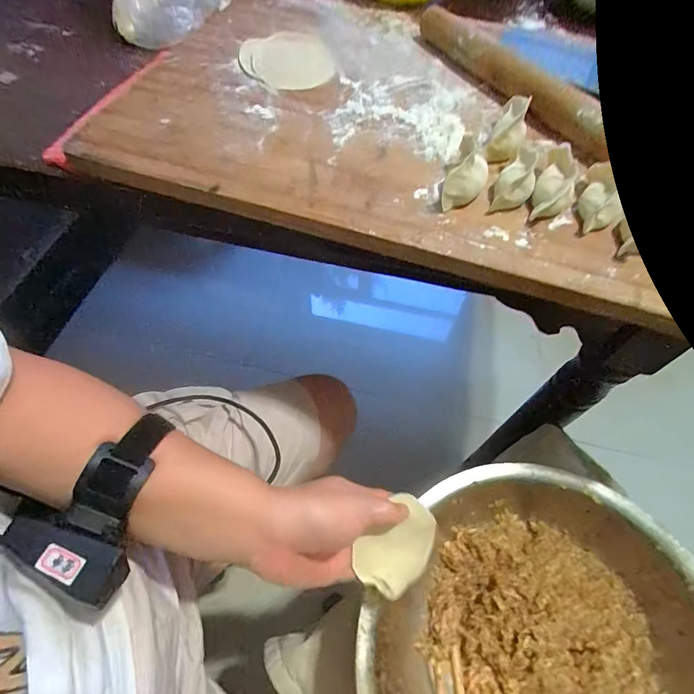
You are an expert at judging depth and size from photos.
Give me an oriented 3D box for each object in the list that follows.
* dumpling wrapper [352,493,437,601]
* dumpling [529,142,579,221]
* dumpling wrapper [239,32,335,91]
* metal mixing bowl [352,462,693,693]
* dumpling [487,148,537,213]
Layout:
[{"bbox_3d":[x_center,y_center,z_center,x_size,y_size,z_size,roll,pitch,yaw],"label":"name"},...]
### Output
[{"bbox_3d":[0.047,0.169,0.339,0.065,0.009,0.075,43,80,-19],"label":"dumpling wrapper"},{"bbox_3d":[0.160,-0.124,0.305,0.028,0.026,0.062,18,74,9],"label":"dumpling"},{"bbox_3d":[-0.063,-0.300,0.424,0.093,0.008,0.099,-5,65,-10],"label":"dumpling wrapper"},{"bbox_3d":[0.189,0.292,0.380,0.303,0.096,0.308,1,59,-1],"label":"metal mixing bowl"},{"bbox_3d":[0.129,-0.127,0.306,0.026,0.030,0.043,19,61,9],"label":"dumpling"}]

